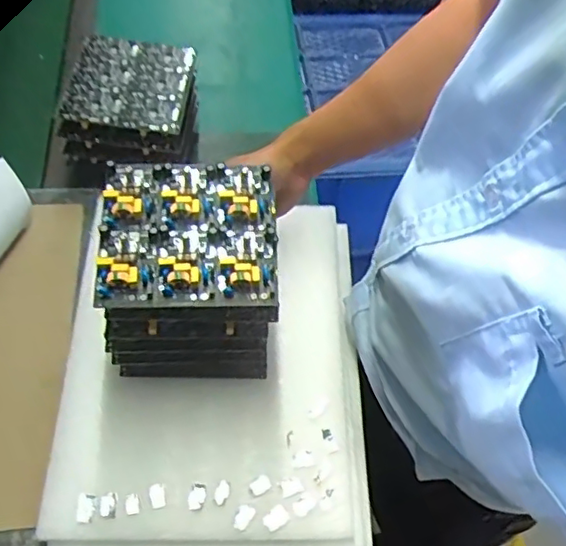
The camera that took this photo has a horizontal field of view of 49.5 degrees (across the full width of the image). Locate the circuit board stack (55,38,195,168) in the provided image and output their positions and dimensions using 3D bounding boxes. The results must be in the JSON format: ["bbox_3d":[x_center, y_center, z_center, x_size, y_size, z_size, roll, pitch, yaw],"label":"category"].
[{"bbox_3d":[-0.174,-0.197,0.715,0.133,0.098,0.136,2,58,-4],"label":"circuit board stack"}]

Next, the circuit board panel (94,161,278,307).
[{"bbox_3d":[-0.077,-0.035,0.494,0.138,0.025,0.125,1,58,-4],"label":"circuit board panel"}]

